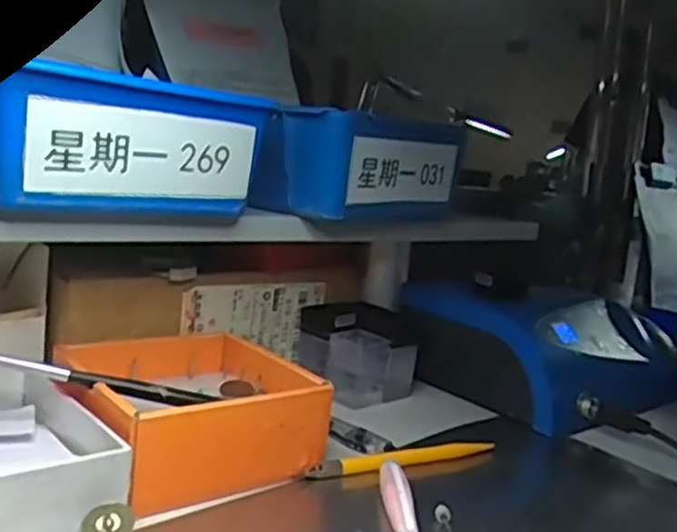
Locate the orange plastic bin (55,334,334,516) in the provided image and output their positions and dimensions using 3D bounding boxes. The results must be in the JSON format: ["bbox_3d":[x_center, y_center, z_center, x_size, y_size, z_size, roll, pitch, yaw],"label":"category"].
[{"bbox_3d":[-0.089,0.077,0.409,0.125,0.045,0.130,-2,12,-42],"label":"orange plastic bin"}]

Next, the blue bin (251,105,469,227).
[{"bbox_3d":[0.018,-0.067,0.474,0.064,0.065,0.141,14,12,39],"label":"blue bin"}]

